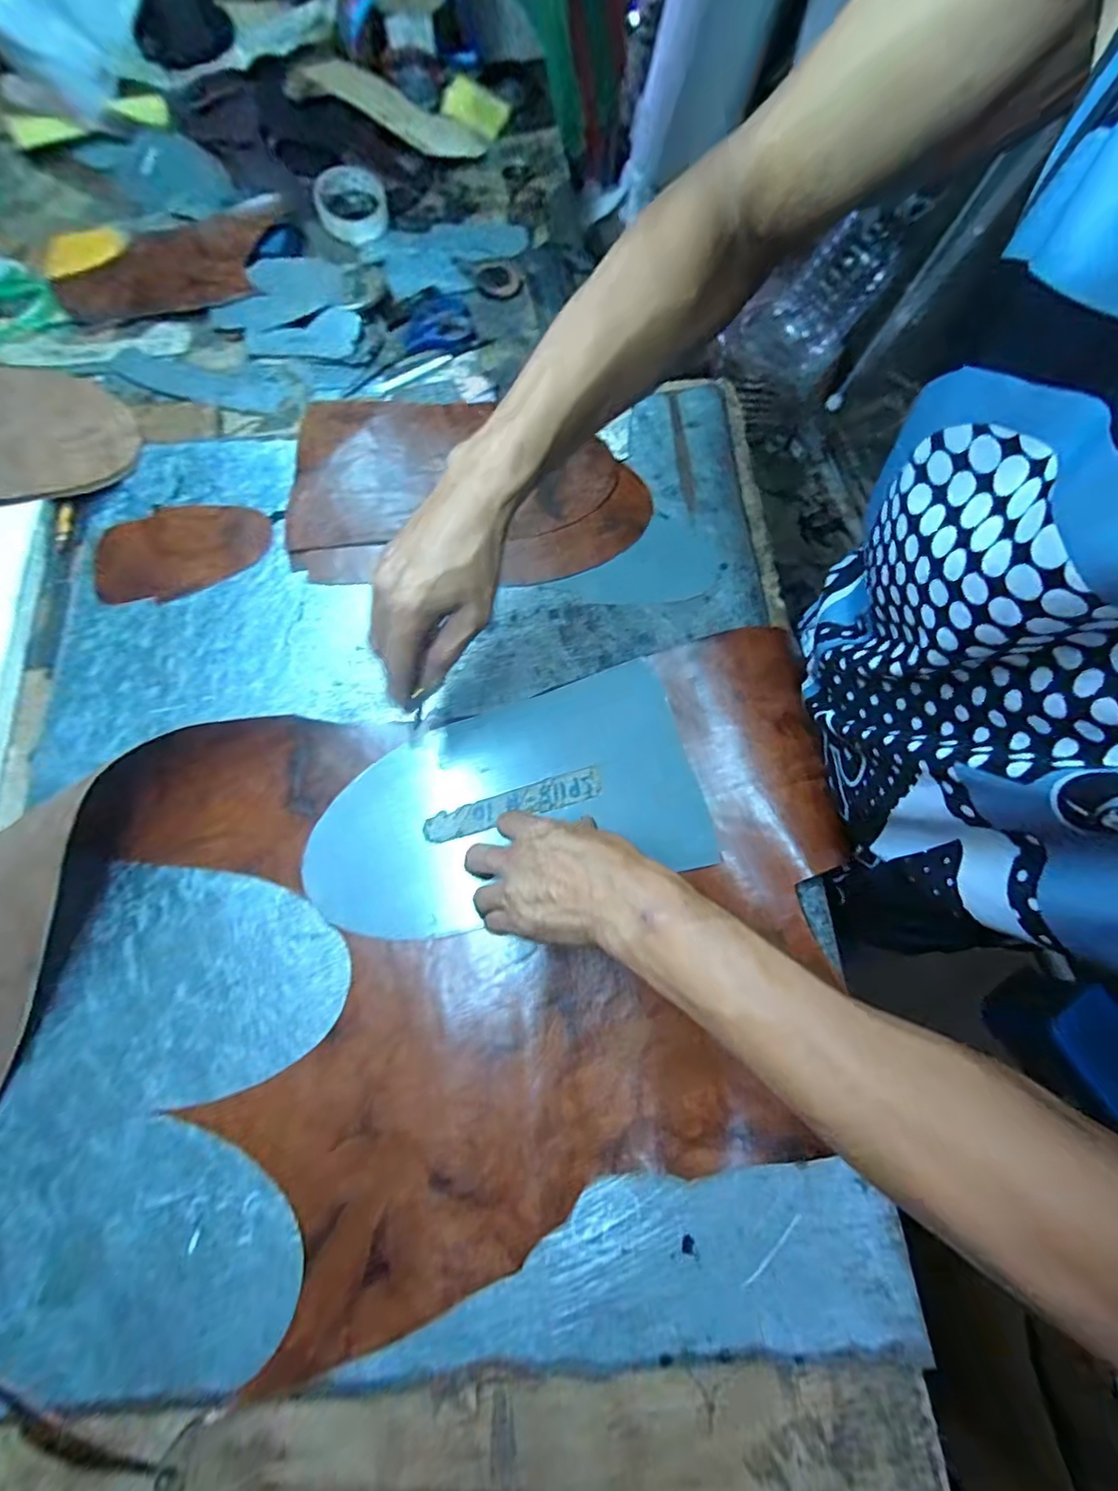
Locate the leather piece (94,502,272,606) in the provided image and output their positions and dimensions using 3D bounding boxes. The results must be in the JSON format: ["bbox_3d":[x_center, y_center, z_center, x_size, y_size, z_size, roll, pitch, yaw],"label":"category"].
[{"bbox_3d":[-0.363,-0.190,0.539,0.161,0.005,0.102,-23,73,-6],"label":"leather piece"}]

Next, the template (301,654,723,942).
[{"bbox_3d":[-0.046,0.046,0.450,0.306,0.008,0.168,-15,73,-3],"label":"template"}]

